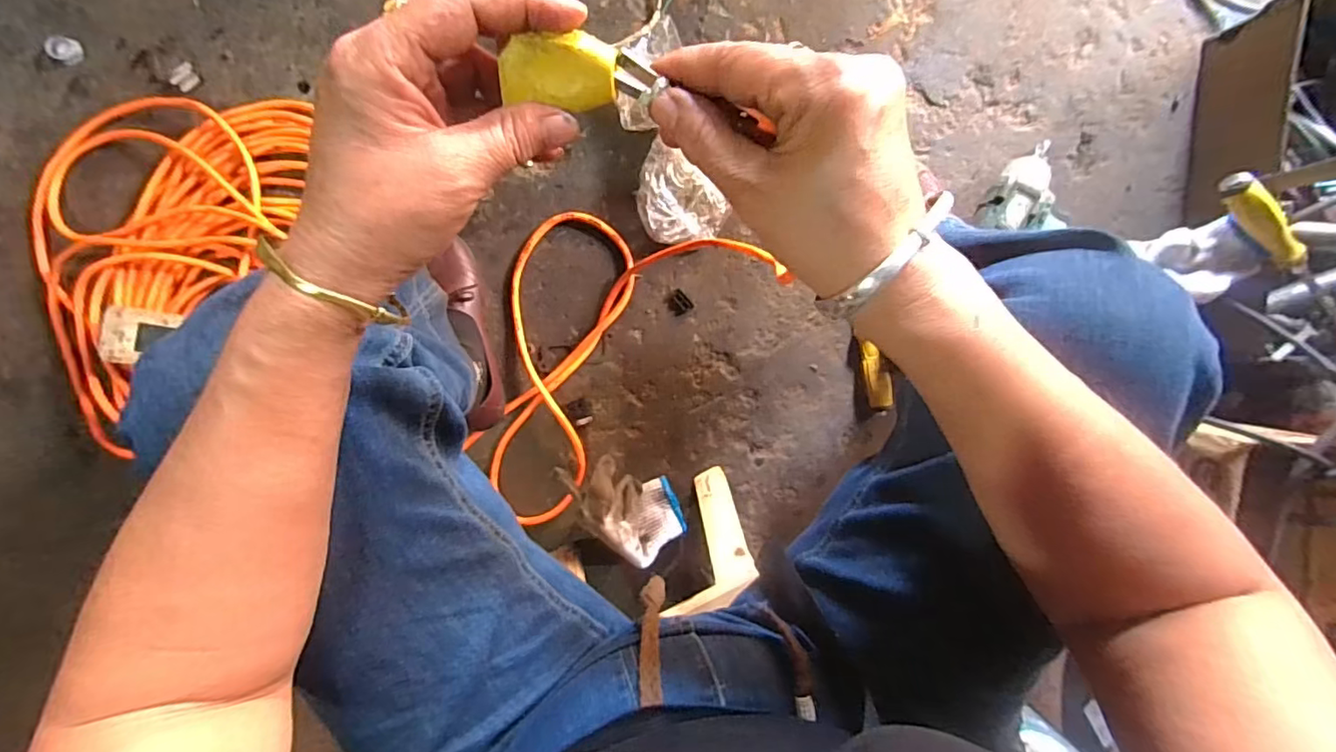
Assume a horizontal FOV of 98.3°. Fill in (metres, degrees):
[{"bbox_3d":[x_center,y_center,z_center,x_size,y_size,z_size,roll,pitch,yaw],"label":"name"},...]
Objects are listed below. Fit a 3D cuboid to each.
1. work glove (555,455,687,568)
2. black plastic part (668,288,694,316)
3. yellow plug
[{"bbox_3d":[-0.053,0.154,0.714,0.097,0.080,0.161,-43,96,4],"label":"work glove"},{"bbox_3d":[0.014,-0.091,0.729,0.026,0.004,0.030,-39,96,3],"label":"black plastic part"},{"bbox_3d":[-0.036,-0.119,0.226,0.059,0.012,0.024,1,96,-4],"label":"yellow plug"}]

